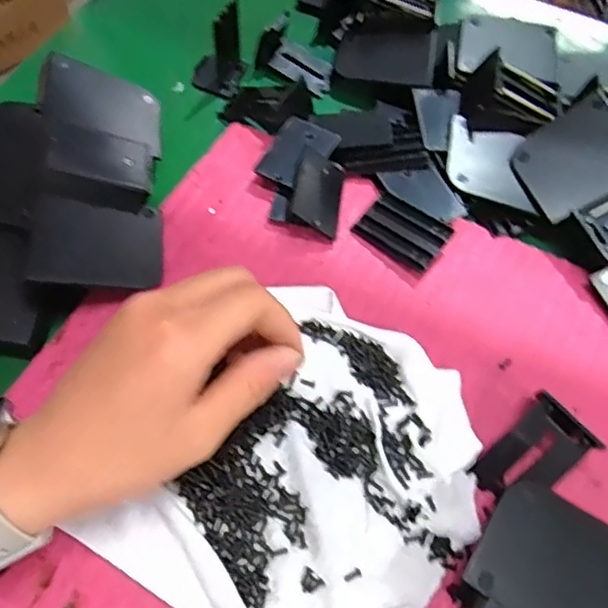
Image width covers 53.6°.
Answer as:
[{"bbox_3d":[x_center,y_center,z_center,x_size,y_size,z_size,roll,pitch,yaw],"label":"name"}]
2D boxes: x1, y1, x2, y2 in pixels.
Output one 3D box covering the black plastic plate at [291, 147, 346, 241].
[{"bbox_3d":[0.010,-0.070,0.376,0.031,0.009,0.054,20,70,-17],"label":"black plastic plate"}]

